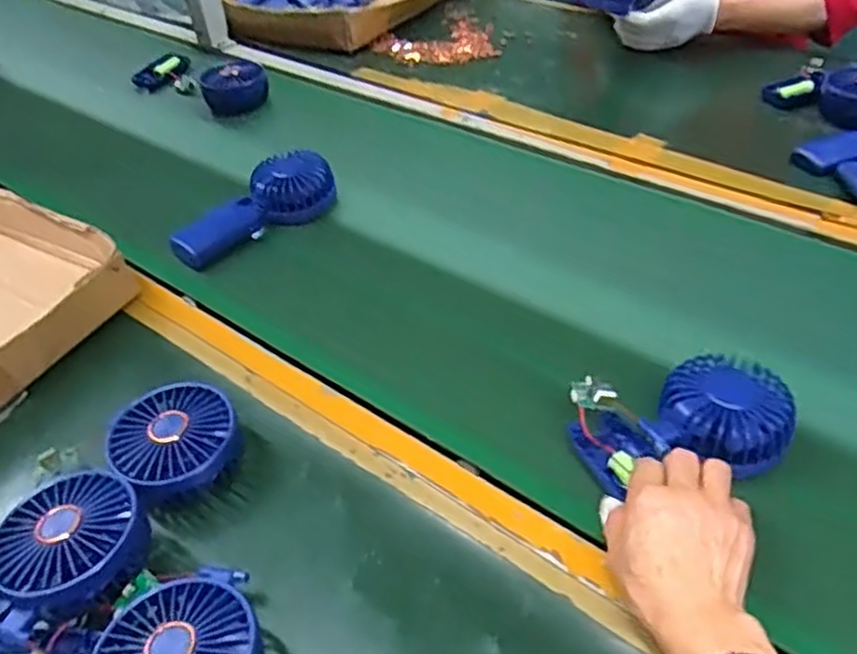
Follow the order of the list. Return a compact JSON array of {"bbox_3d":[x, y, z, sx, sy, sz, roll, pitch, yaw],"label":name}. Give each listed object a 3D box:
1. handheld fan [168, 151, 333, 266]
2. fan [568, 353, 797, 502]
[{"bbox_3d":[-0.177,-0.121,0.734,0.067,0.047,0.173,29,53,32],"label":"handheld fan"},{"bbox_3d":[0.177,0.064,0.497,0.145,0.053,0.088,-15,43,-10],"label":"fan"}]

